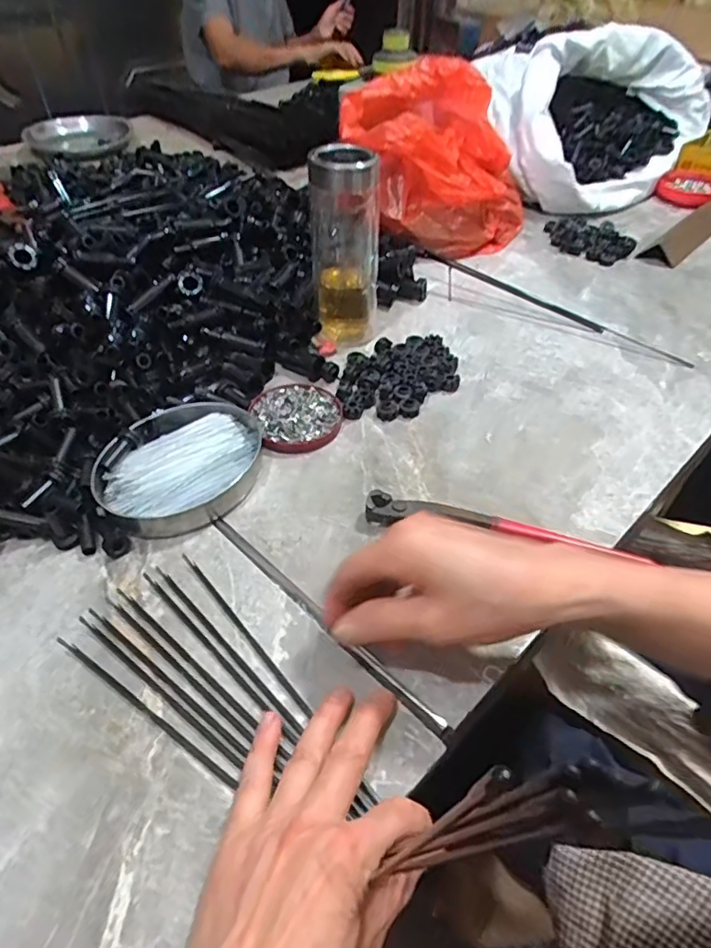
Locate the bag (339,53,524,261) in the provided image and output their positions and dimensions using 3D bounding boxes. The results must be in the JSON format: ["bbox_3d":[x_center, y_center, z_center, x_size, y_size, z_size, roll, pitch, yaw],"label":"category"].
[{"bbox_3d":[0.100,-0.420,0.779,0.249,0.160,0.240,-21,50,-21],"label":"bag"}]

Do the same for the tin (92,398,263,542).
[{"bbox_3d":[-0.136,-0.010,0.469,0.104,0.027,0.137,20,48,17],"label":"tin"}]

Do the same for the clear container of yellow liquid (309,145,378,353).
[{"bbox_3d":[-0.010,-0.217,0.562,0.064,0.168,0.071,2,45,0],"label":"clear container of yellow liquid"}]

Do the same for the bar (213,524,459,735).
[{"bbox_3d":[-0.026,0.092,0.386,0.222,0.006,0.010,36,54,29],"label":"bar"}]

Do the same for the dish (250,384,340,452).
[{"bbox_3d":[-0.050,-0.050,0.521,0.074,0.012,0.080,1,45,-1],"label":"dish"}]

